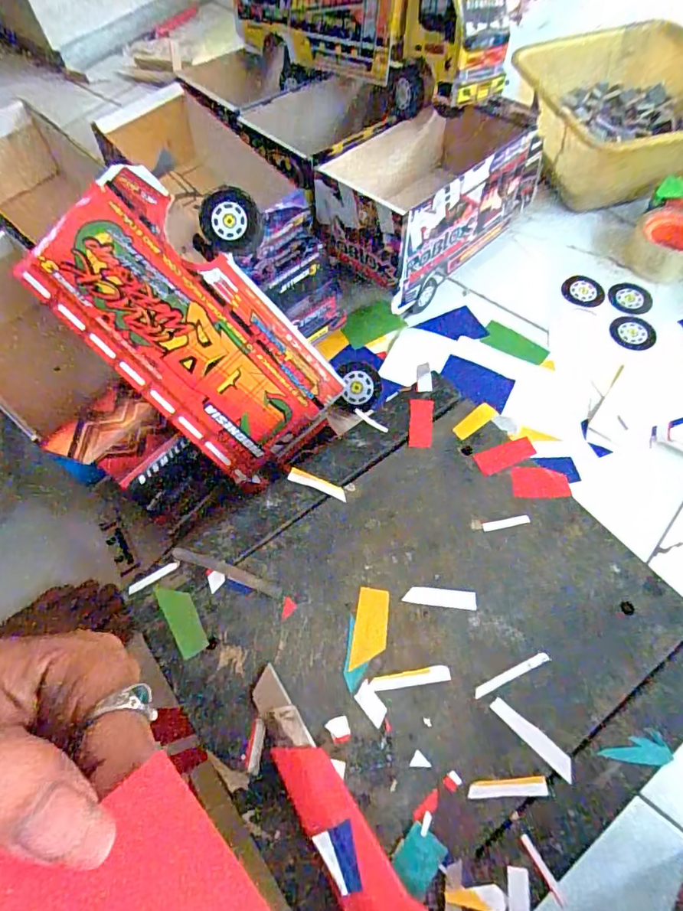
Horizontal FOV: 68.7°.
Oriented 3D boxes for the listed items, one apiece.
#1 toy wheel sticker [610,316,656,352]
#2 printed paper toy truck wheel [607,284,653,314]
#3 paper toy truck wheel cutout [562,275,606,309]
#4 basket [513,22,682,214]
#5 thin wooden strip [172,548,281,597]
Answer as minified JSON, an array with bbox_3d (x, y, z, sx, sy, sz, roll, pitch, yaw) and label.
[{"bbox_3d":[0.378,-0.160,0.646,0.056,0.004,0.051,25,68,16],"label":"toy wheel sticker"},{"bbox_3d":[0.387,-0.210,0.669,0.055,0.007,0.046,4,64,6],"label":"printed paper toy truck wheel"},{"bbox_3d":[0.329,-0.223,0.682,0.055,0.007,0.049,31,80,16],"label":"paper toy truck wheel cutout"},{"bbox_3d":[0.404,-0.491,0.741,0.254,0.137,0.260,-17,63,-4],"label":"basket"},{"bbox_3d":[-0.076,0.076,0.329,0.077,0.004,0.008,17,65,12],"label":"thin wooden strip"}]

